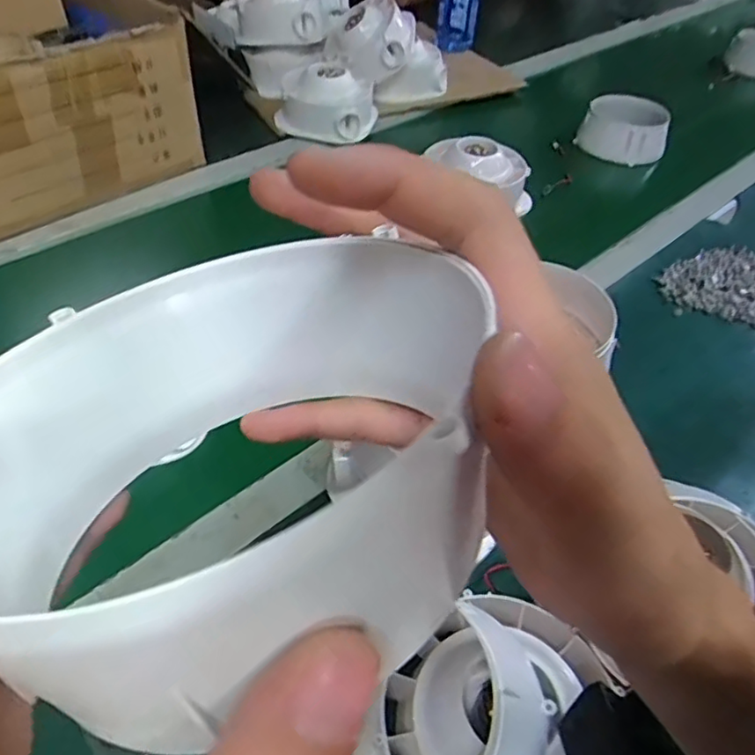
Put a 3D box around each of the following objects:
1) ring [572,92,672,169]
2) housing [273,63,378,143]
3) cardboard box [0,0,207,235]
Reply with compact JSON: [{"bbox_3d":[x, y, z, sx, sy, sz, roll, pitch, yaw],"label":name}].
[{"bbox_3d":[0.369,-0.371,0.922,0.120,0.076,0.120,19,47,13],"label":"ring"},{"bbox_3d":[-0.072,-0.394,0.879,0.144,0.072,0.094,1,46,-4],"label":"housing"},{"bbox_3d":[-0.449,-0.367,0.733,0.328,0.180,0.369,-34,57,-31],"label":"cardboard box"}]

